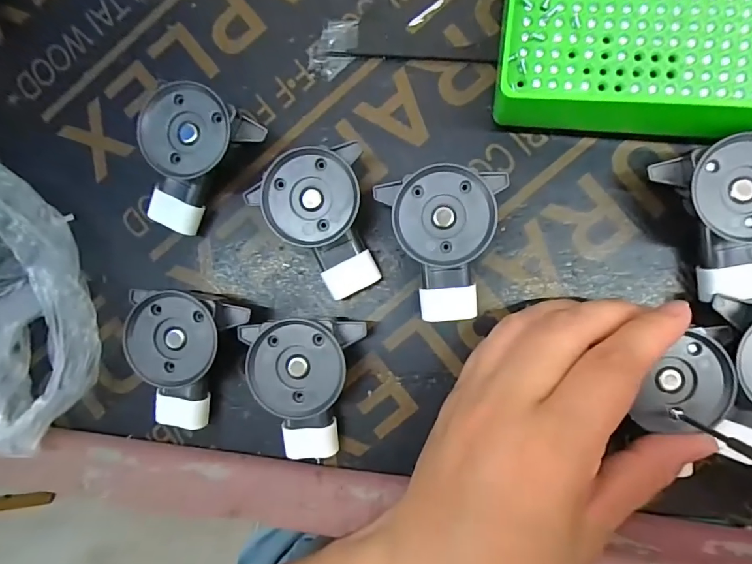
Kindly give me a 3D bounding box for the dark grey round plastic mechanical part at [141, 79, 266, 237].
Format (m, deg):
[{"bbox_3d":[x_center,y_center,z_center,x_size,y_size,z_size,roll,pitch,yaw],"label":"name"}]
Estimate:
[{"bbox_3d":[-0.090,-0.058,0.206,0.044,0.034,0.065,37,92,6],"label":"dark grey round plastic mechanical part"}]

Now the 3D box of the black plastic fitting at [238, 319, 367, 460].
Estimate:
[{"bbox_3d":[-0.036,0.048,0.196,0.053,0.029,0.065,6,89,6],"label":"black plastic fitting"}]

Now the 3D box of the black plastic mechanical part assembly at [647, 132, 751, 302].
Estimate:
[{"bbox_3d":[0.150,-0.026,0.179,0.044,0.027,0.064,-20,86,5],"label":"black plastic mechanical part assembly"}]

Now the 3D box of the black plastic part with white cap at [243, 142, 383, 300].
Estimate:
[{"bbox_3d":[-0.026,-0.026,0.196,0.046,0.030,0.065,-12,87,5],"label":"black plastic part with white cap"}]

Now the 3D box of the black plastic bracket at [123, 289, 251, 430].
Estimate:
[{"bbox_3d":[-0.087,0.037,0.200,0.052,0.029,0.064,0,88,6],"label":"black plastic bracket"}]

